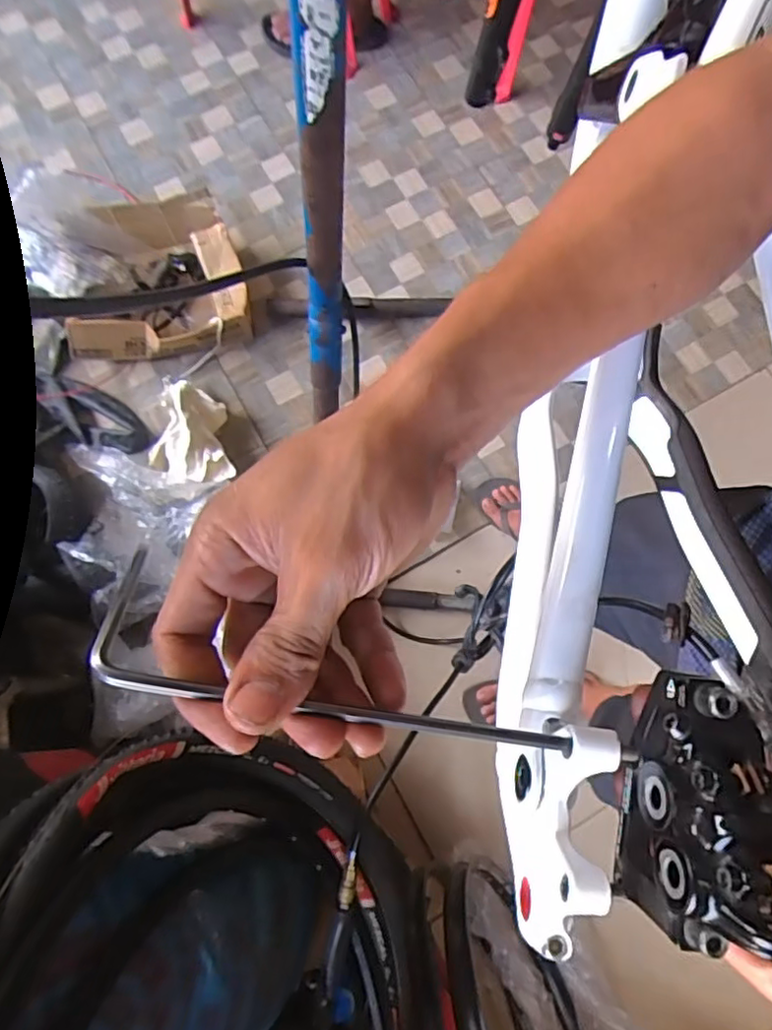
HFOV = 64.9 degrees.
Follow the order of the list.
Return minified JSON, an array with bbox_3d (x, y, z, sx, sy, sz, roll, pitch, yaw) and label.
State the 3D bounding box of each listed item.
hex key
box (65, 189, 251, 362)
[{"bbox_3d":[-0.013,0.060,0.223,0.176,0.015,0.044,18,76,-9],"label":"hex key"},{"bbox_3d":[-0.506,-0.520,1.356,0.387,0.143,0.326,-8,77,-3],"label":"box"}]

